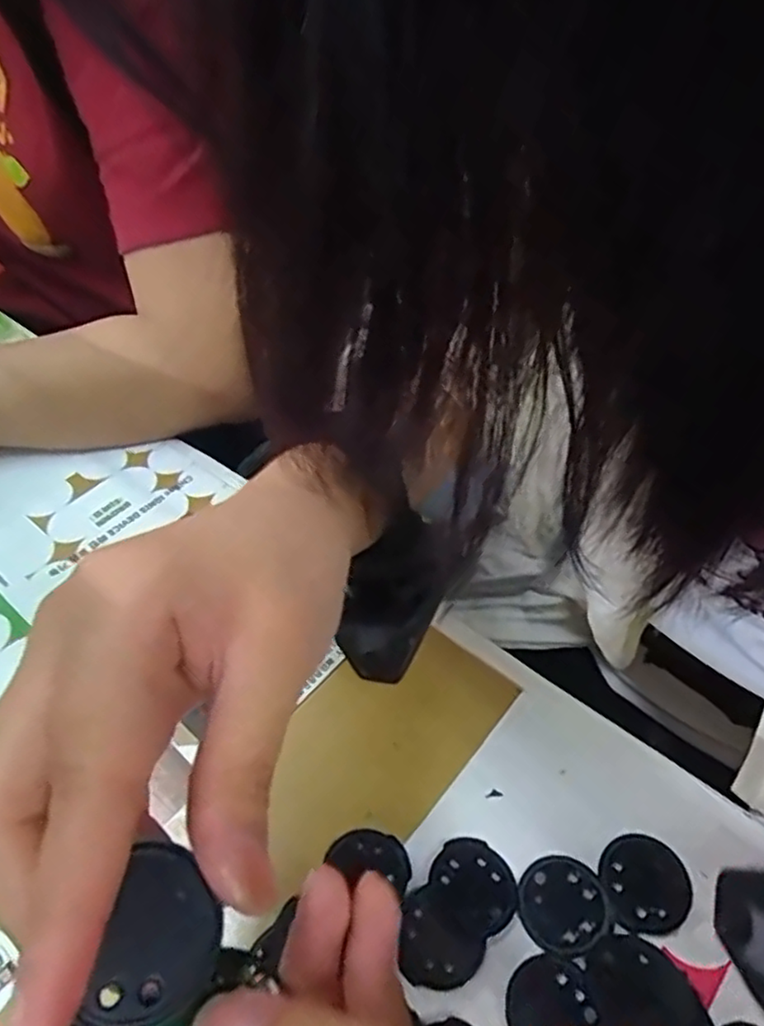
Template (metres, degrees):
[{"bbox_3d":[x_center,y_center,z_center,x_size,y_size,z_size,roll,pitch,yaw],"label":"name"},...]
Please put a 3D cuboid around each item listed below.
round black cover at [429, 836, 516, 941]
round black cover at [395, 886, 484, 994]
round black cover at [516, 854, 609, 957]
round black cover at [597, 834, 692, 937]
[{"bbox_3d":[0.031,0.127,0.226,0.027,0.004,0.029,-1,49,2],"label":"round black cover"},{"bbox_3d":[0.019,0.138,0.216,0.026,0.004,0.028,-1,49,2],"label":"round black cover"},{"bbox_3d":[0.060,0.130,0.221,0.028,0.004,0.028,-1,49,2],"label":"round black cover"},{"bbox_3d":[0.089,0.124,0.224,0.028,0.004,0.029,-1,49,2],"label":"round black cover"}]

